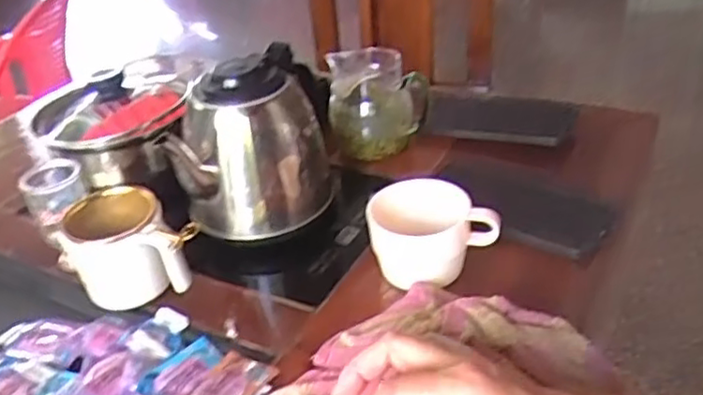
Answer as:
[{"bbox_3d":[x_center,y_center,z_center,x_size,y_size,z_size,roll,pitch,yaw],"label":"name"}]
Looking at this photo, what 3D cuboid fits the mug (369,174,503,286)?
[{"bbox_3d":[0.064,0.027,0.547,0.095,0.070,0.076,-8,34,-2],"label":"mug"}]

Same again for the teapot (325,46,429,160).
[{"bbox_3d":[0.028,-0.107,0.728,0.103,0.100,0.087,-5,34,3],"label":"teapot"}]

